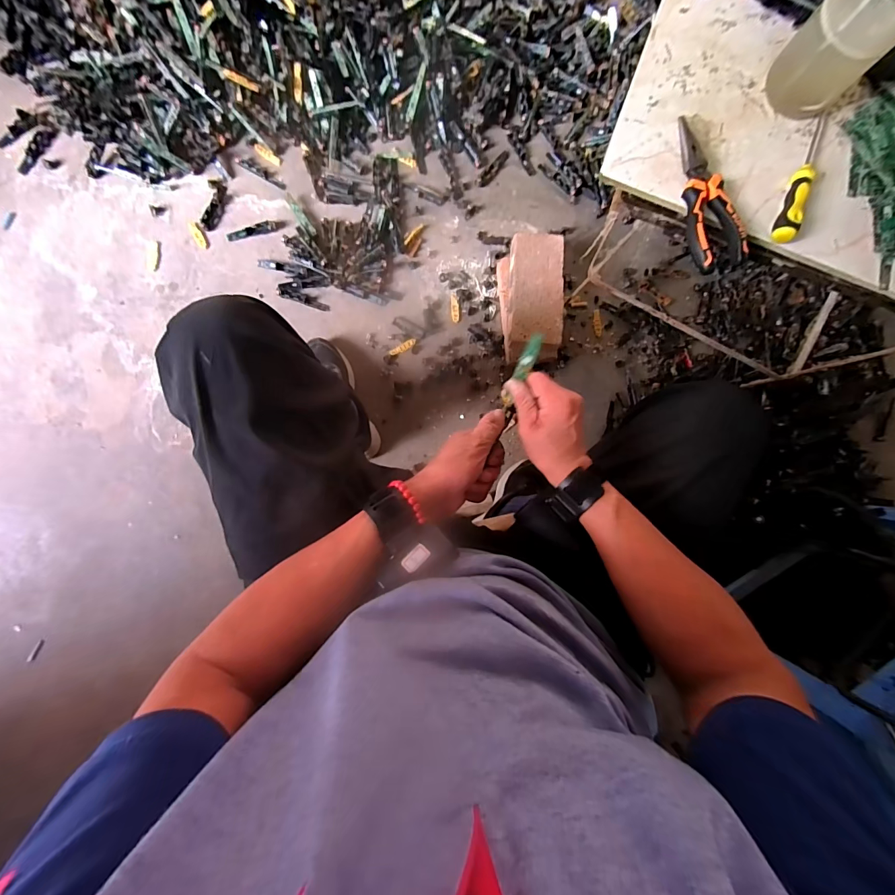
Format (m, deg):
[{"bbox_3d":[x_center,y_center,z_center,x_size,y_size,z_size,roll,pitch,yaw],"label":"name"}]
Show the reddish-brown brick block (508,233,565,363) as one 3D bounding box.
[{"bbox_3d":[0.176,-0.304,0.819,0.112,0.100,0.247,-1,87,-4],"label":"reddish-brown brick block"}]

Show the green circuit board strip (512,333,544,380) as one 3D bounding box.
[{"bbox_3d":[0.080,-0.089,0.380,0.013,0.007,0.048,17,124,-9],"label":"green circuit board strip"}]

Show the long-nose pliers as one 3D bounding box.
[{"bbox_3d":[0.272,-0.265,0.404,0.050,0.020,0.156,-13,88,-5],"label":"long-nose pliers"}]

